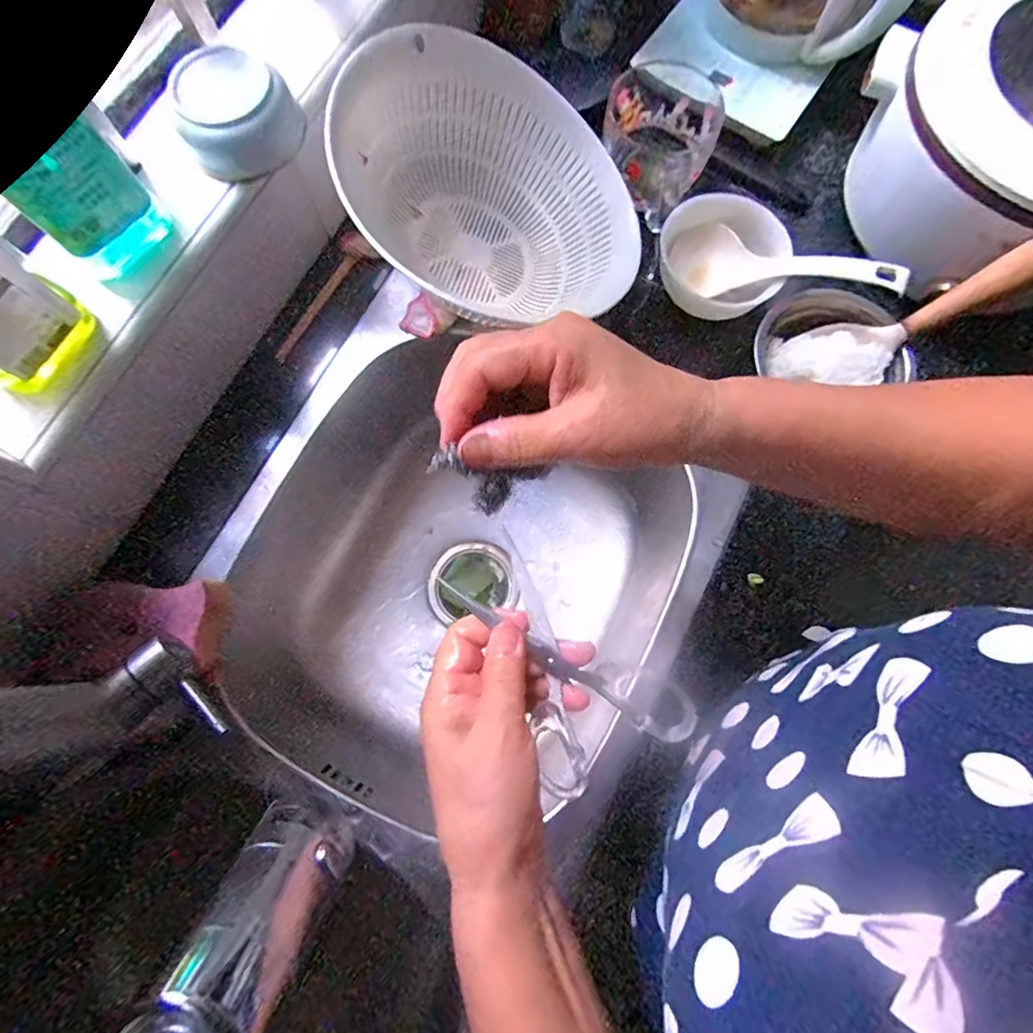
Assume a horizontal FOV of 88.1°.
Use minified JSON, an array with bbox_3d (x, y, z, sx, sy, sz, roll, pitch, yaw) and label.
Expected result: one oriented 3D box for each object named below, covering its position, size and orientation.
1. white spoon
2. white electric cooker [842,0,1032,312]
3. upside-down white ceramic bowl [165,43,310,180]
[{"bbox_3d":[0.234,-0.222,0.475,0.189,0.036,0.050,26,75,34],"label":"white spoon"},{"bbox_3d":[0.449,-0.319,0.461,0.244,0.141,0.238,-28,78,-8],"label":"white electric cooker"},{"bbox_3d":[-0.218,-0.315,0.422,0.090,0.052,0.081,-23,77,-7],"label":"upside-down white ceramic bowl"}]

